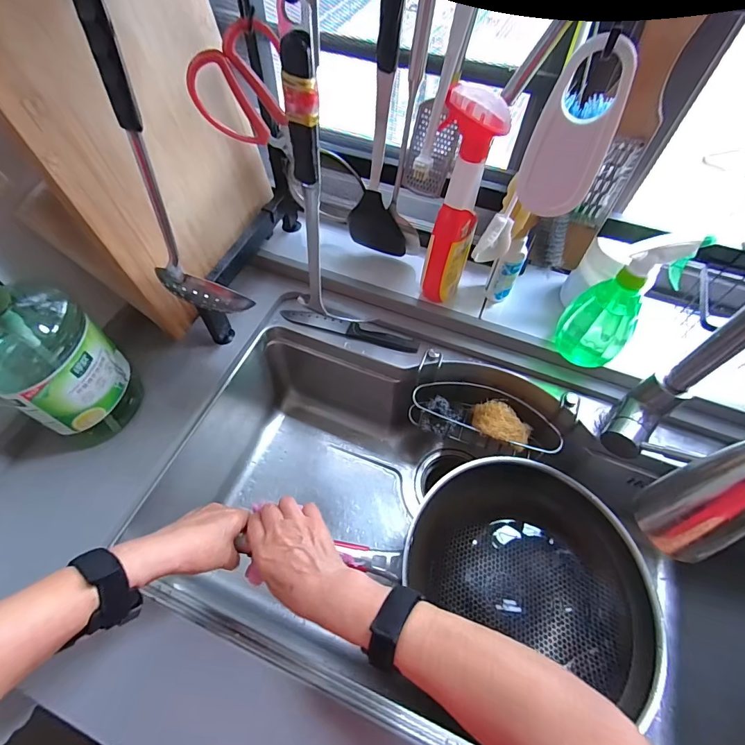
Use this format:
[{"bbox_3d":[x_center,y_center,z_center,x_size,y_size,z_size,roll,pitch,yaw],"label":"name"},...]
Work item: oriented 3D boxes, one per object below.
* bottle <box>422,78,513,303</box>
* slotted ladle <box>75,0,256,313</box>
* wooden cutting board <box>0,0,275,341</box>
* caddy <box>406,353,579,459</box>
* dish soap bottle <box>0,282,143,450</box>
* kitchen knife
[{"bbox_3d":[0.105,-0.205,0.514,0.065,0.258,0.072,13,59,6],"label":"bottle"},{"bbox_3d":[-0.192,-0.164,0.361,0.071,0.294,0.077,-31,64,-19],"label":"slotted ladle"},{"bbox_3d":[-0.240,-0.278,0.453,0.020,0.375,0.292,12,58,17],"label":"wooden cutting board"},{"bbox_3d":[0.179,0.065,0.637,0.229,0.119,0.092,16,59,8],"label":"caddy"},{"bbox_3d":[-0.353,-0.019,0.434,0.078,0.274,0.112,35,63,18],"label":"dish soap bottle"},{"bbox_3d":[-0.037,-0.071,0.641,0.224,0.021,0.022,15,59,7],"label":"kitchen knife"}]

